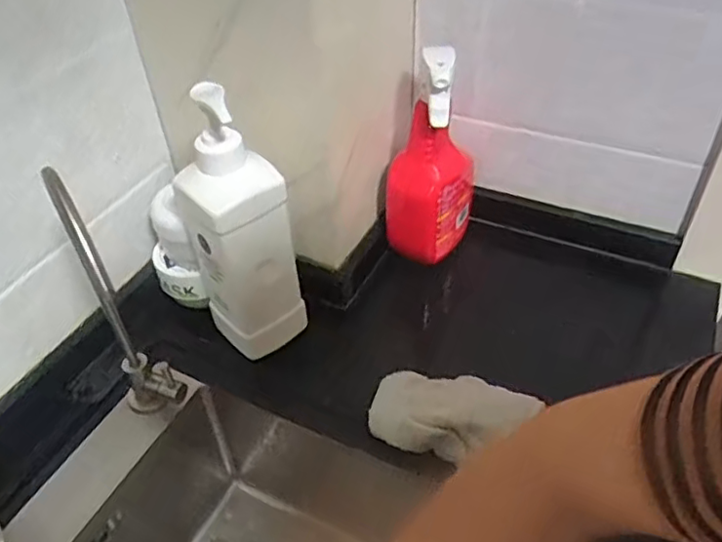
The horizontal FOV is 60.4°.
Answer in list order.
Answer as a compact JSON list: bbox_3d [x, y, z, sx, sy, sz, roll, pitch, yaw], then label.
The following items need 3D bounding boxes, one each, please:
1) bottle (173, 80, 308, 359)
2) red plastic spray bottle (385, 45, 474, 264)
[{"bbox_3d":[-0.115,-0.043,0.583,0.083,0.270,0.082,-25,47,-22],"label":"bottle"},{"bbox_3d":[0.079,-0.133,0.681,0.087,0.231,0.092,11,45,14],"label":"red plastic spray bottle"}]

